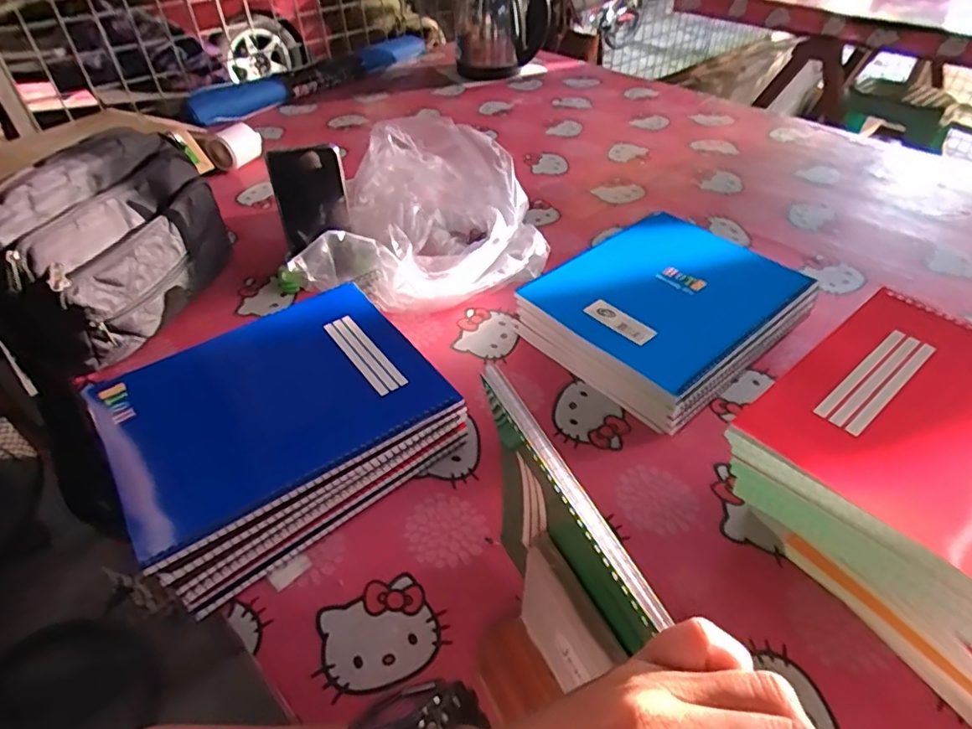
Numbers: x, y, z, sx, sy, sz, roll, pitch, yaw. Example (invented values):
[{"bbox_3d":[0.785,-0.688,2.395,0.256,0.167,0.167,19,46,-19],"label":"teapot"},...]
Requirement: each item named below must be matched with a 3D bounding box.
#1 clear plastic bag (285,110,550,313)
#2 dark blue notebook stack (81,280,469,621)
[{"bbox_3d":[-0.068,-0.206,0.731,0.276,0.123,0.319,1,44,1],"label":"clear plastic bag"},{"bbox_3d":[-0.176,0.047,0.496,0.262,0.088,0.207,-30,51,-26],"label":"dark blue notebook stack"}]

